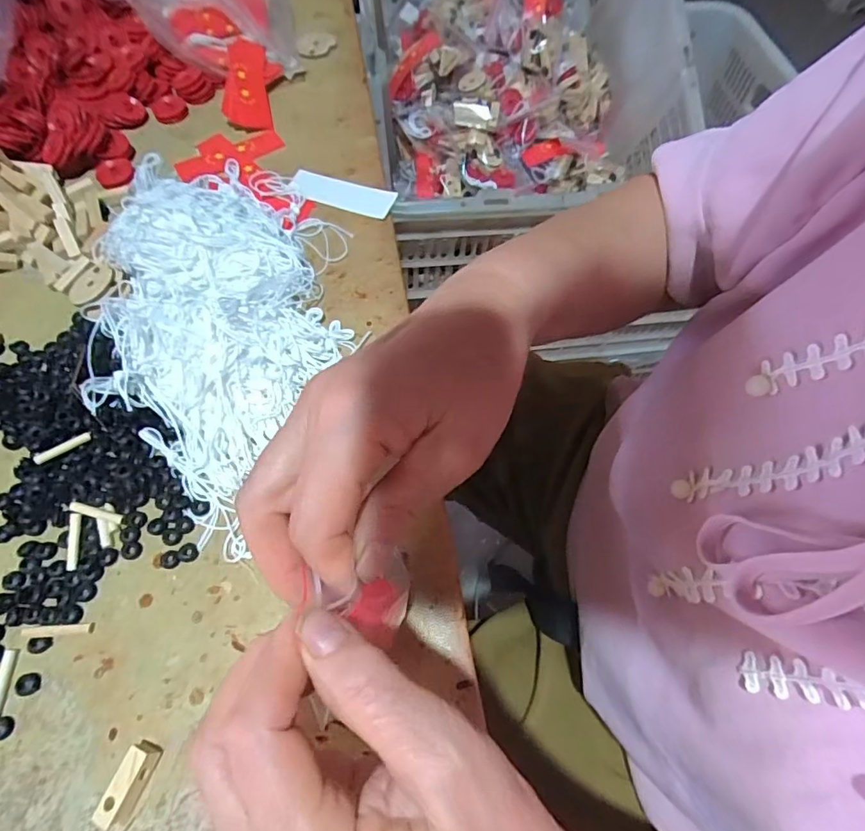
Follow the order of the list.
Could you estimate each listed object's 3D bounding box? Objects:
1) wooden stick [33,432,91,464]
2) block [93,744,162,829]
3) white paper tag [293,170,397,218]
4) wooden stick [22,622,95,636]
[{"bbox_3d":[-0.217,0.019,0.296,0.030,0.004,0.006,-34,68,-31],"label":"wooden stick"},{"bbox_3d":[-0.137,0.167,0.229,0.014,0.013,0.029,19,65,8],"label":"block"},{"bbox_3d":[-0.072,-0.172,0.395,0.080,0.008,0.029,15,65,6],"label":"white paper tag"},{"bbox_3d":[-0.192,0.110,0.259,0.033,0.004,0.005,2,63,-15],"label":"wooden stick"}]

